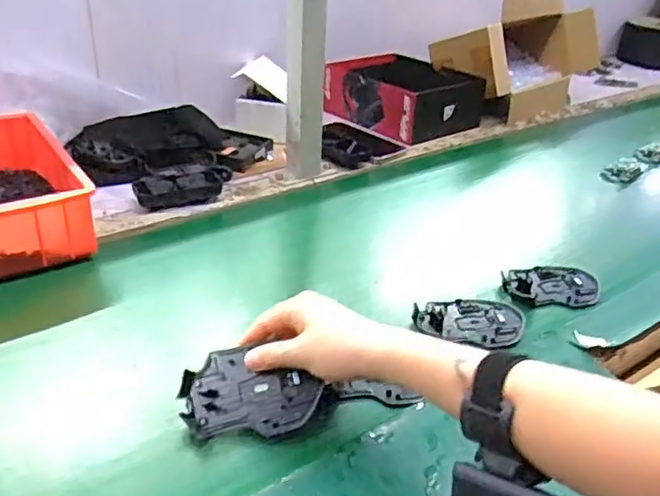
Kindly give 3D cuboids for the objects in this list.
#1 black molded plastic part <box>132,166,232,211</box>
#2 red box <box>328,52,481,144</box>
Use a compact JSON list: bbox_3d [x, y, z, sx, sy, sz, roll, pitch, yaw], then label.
[{"bbox_3d":[-0.192,-0.080,0.827,0.131,0.032,0.046,-12,35,-25],"label":"black molded plastic part"},{"bbox_3d":[0.119,-0.280,1.128,0.174,0.090,0.226,-16,37,-30],"label":"red box"}]

